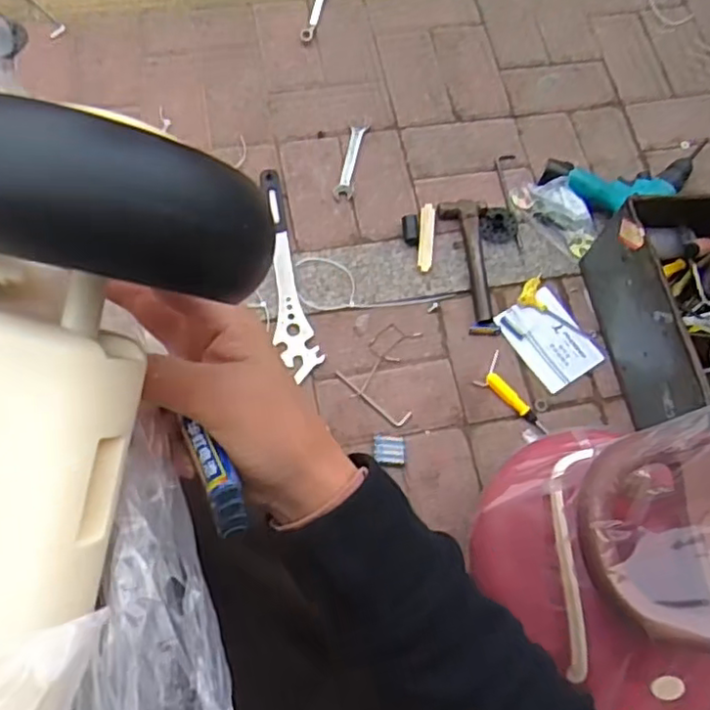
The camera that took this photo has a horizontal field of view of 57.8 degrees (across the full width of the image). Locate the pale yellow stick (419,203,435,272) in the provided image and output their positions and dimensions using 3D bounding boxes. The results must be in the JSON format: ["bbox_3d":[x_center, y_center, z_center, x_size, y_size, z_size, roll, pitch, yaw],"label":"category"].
[{"bbox_3d":[0.109,-0.178,0.969,0.022,0.010,0.105,4,74,0],"label":"pale yellow stick"}]

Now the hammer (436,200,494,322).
[{"bbox_3d":[0.180,-0.145,0.955,0.073,0.022,0.188,-10,72,-7],"label":"hammer"}]

